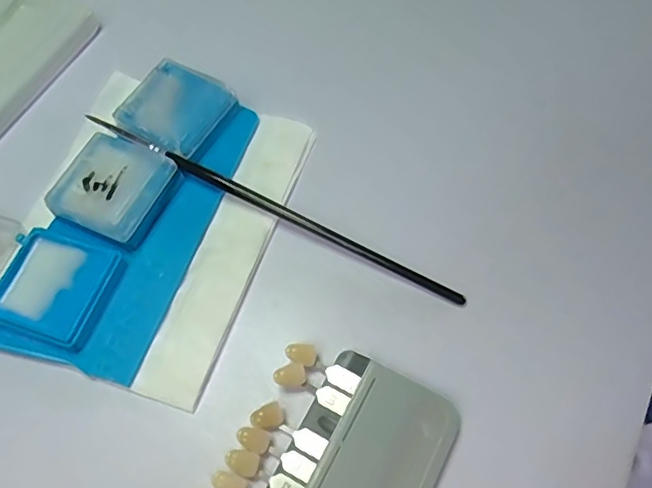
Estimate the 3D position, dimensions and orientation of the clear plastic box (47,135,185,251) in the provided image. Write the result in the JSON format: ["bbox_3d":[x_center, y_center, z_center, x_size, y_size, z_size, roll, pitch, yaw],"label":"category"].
[{"bbox_3d":[-0.089,-0.023,0.239,0.045,0.016,0.042,22,66,13],"label":"clear plastic box"}]

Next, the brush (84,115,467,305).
[{"bbox_3d":[-0.025,-0.017,0.237,0.176,0.013,0.006,24,67,14],"label":"brush"}]

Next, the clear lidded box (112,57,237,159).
[{"bbox_3d":[-0.067,-0.062,0.258,0.042,0.013,0.044,27,68,15],"label":"clear lidded box"}]

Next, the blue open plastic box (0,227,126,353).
[{"bbox_3d":[-0.107,0.017,0.225,0.044,0.010,0.041,16,65,10],"label":"blue open plastic box"}]

